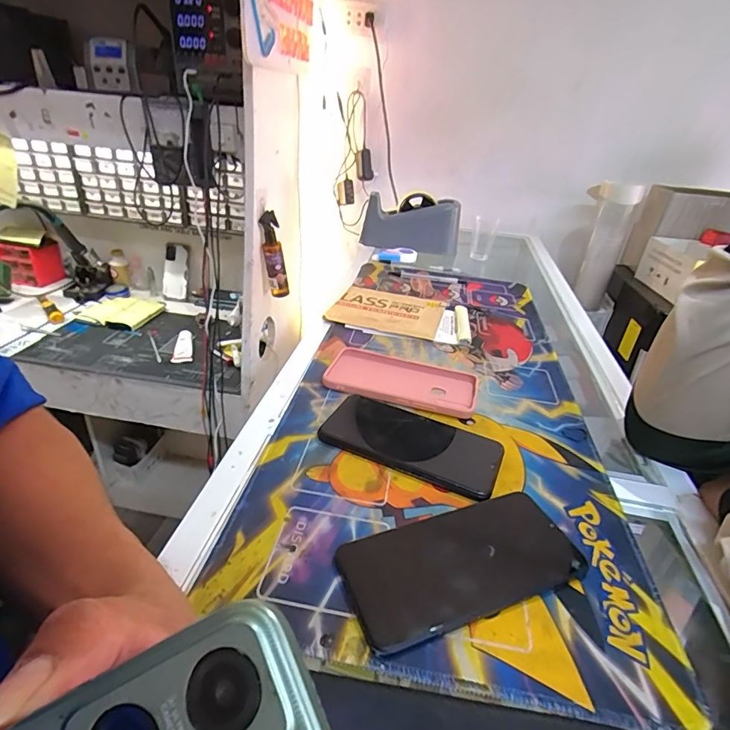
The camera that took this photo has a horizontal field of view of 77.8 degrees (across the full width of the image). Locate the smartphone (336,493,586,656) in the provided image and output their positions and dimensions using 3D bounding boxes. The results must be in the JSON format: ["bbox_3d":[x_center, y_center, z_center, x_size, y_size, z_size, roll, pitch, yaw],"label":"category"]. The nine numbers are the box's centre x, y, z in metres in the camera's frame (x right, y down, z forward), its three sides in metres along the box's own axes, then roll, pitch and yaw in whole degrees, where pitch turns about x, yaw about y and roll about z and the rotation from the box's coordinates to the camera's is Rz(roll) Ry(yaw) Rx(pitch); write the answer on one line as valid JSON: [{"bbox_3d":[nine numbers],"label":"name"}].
[{"bbox_3d":[0.066,0.131,0.307,0.164,0.010,0.074,-9,33,-22],"label":"smartphone"}]

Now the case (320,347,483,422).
[{"bbox_3d":[0.040,0.015,0.509,0.166,0.009,0.097,12,31,12],"label":"case"}]

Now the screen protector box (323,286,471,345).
[{"bbox_3d":[0.052,-0.076,0.674,0.199,0.012,0.147,9,31,7],"label":"screen protector box"}]

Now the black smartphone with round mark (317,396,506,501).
[{"bbox_3d":[0.042,0.070,0.416,0.159,0.008,0.075,16,32,19],"label":"black smartphone with round mark"}]

